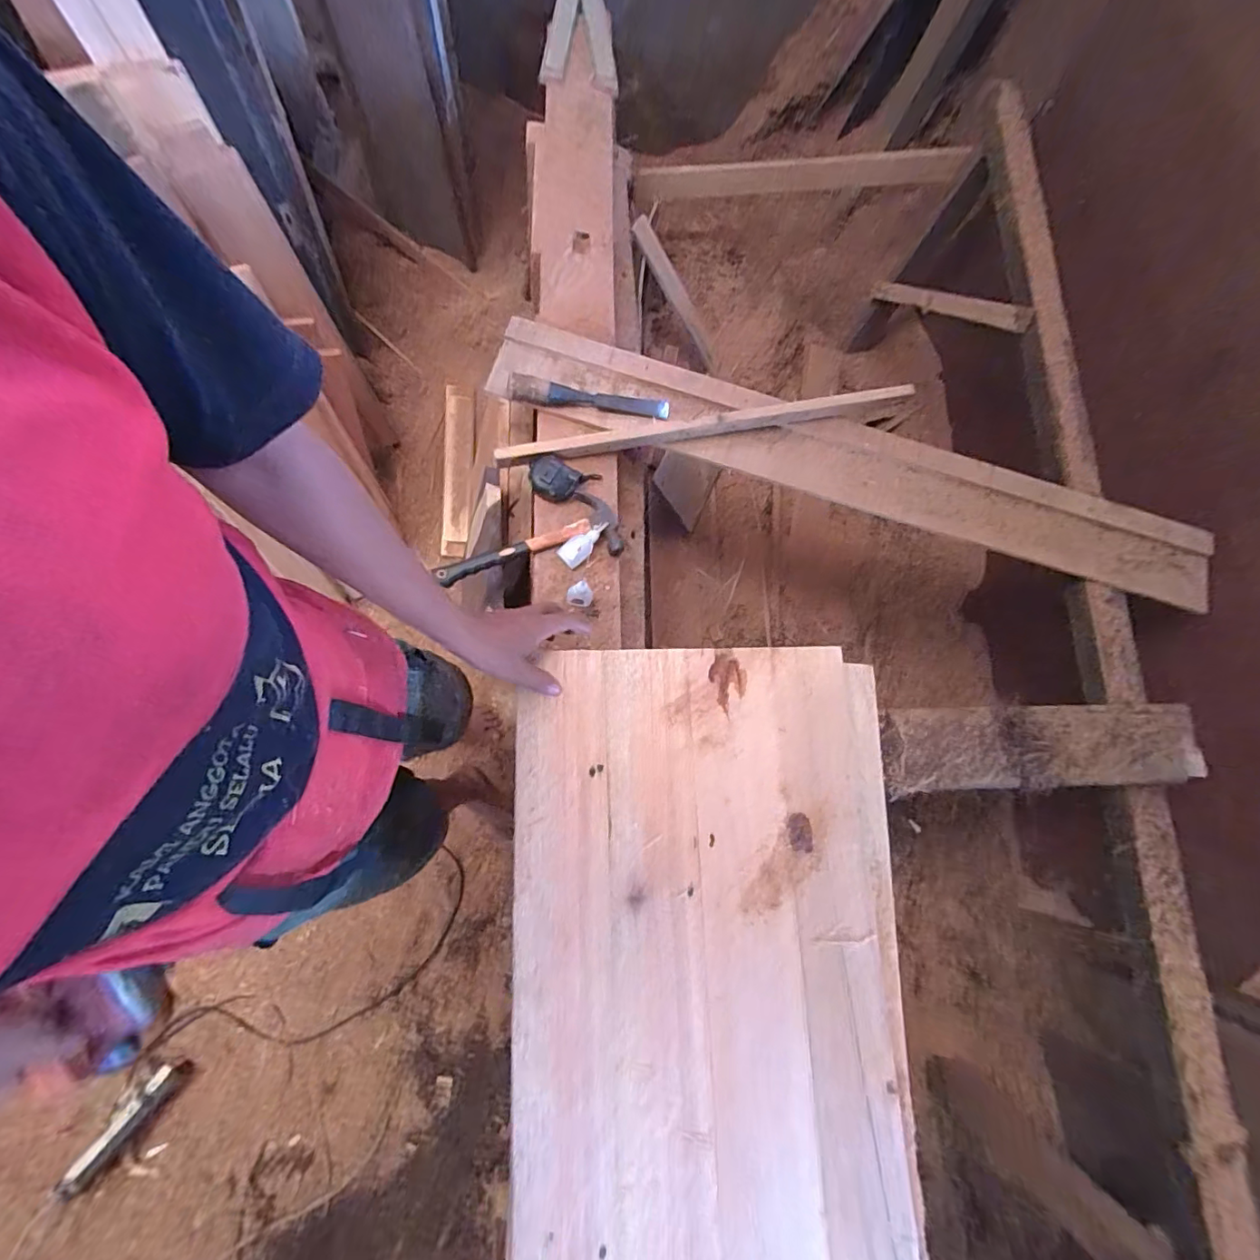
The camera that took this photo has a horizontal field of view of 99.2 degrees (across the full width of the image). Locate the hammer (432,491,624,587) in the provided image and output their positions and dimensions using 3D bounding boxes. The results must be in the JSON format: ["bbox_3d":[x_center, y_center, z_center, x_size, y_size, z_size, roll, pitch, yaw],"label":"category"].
[{"bbox_3d":[-0.140,-0.136,0.782,0.248,0.056,0.101,-15,78,-3],"label":"hammer"}]

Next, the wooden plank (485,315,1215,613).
[{"bbox_3d":[0.394,-0.263,0.873,1.211,0.038,0.151,15,77,-4],"label":"wooden plank"}]

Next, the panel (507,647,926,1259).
[{"bbox_3d":[0.096,0.471,0.557,0.428,0.021,0.905,1,77,-8],"label":"panel"}]

